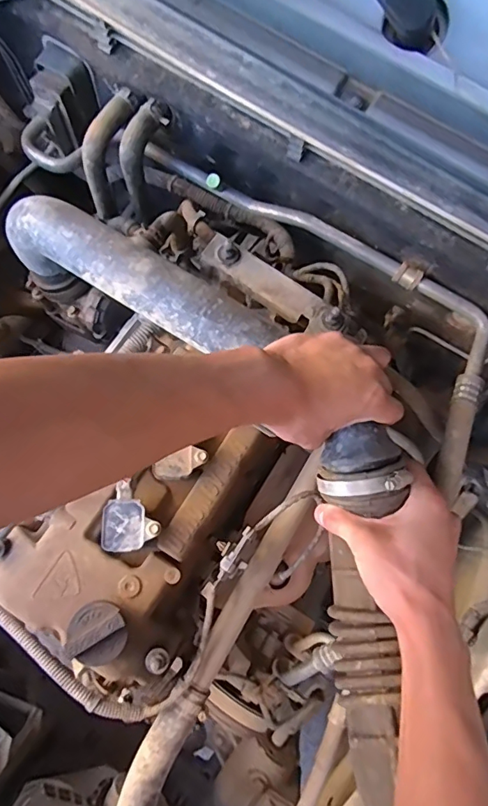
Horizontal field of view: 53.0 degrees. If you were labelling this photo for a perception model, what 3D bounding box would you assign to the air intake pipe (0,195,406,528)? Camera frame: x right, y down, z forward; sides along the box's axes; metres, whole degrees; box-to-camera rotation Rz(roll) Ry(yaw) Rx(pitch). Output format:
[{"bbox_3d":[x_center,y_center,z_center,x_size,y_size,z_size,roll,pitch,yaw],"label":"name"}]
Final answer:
[{"bbox_3d":[-0.044,-0.059,0.478,0.450,0.109,0.084,38,82,8],"label":"air intake pipe"}]

